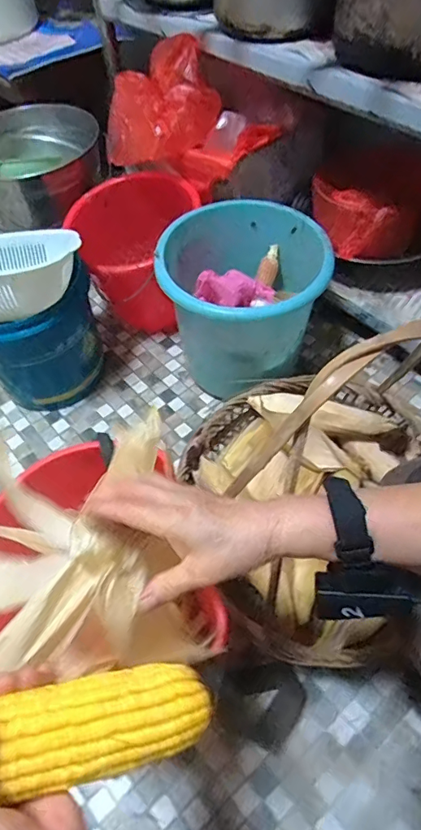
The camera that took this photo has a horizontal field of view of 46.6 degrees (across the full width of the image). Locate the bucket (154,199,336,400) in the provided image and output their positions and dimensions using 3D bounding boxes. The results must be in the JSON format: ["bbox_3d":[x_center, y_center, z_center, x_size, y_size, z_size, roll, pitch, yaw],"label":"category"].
[{"bbox_3d":[0.058,-0.201,0.911,0.280,0.278,0.287,-2,55,3],"label":"bucket"}]

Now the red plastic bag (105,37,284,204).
[{"bbox_3d":[-0.056,-0.542,0.899,0.314,0.218,0.123,24,60,19],"label":"red plastic bag"}]

